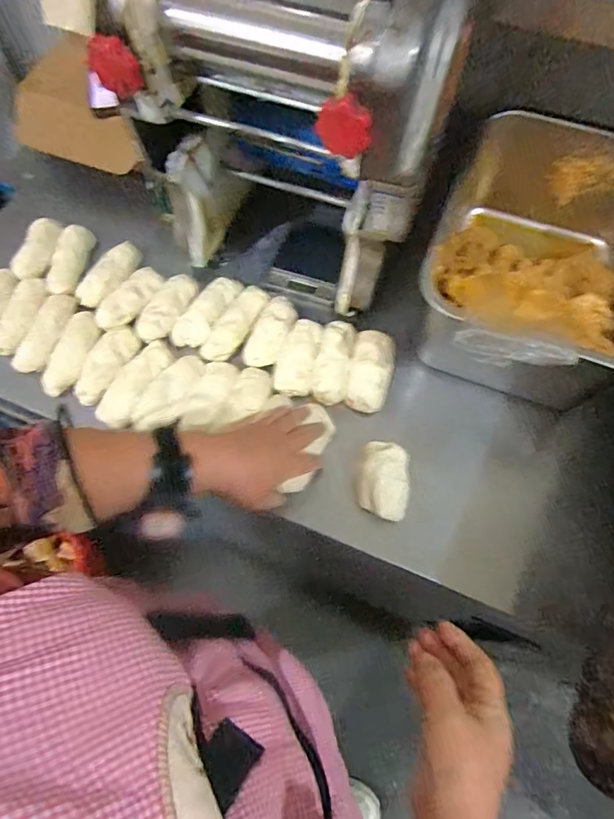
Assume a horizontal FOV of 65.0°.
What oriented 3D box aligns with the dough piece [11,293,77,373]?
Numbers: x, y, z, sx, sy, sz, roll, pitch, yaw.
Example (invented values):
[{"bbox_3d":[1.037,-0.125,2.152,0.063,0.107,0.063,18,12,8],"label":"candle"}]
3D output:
[{"bbox_3d":[-0.340,-0.101,0.634,0.050,0.034,0.117,27,68,12],"label":"dough piece"}]

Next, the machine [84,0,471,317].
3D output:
[{"bbox_3d":[0.012,-0.363,0.546,0.290,0.460,0.364,19,67,9],"label":"machine"}]

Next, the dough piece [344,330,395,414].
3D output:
[{"bbox_3d":[0.081,-0.052,0.618,0.052,0.034,0.106,14,66,7],"label":"dough piece"}]

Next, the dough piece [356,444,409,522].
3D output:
[{"bbox_3d":[0.087,0.080,0.549,0.055,0.030,0.083,8,66,4],"label":"dough piece"}]

